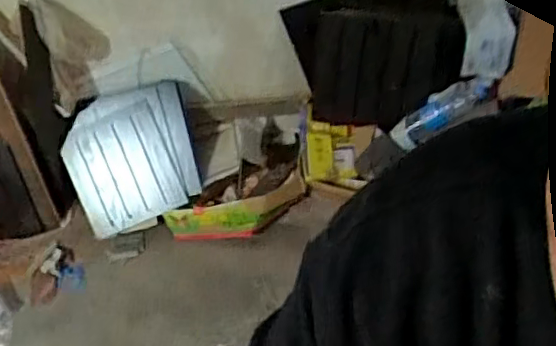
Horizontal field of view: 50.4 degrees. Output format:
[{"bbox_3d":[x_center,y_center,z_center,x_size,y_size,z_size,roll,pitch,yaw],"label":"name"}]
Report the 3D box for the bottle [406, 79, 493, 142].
[{"bbox_3d":[0.415,-0.166,1.453,0.225,0.057,0.068,-33,61,3],"label":"bottle"}]

